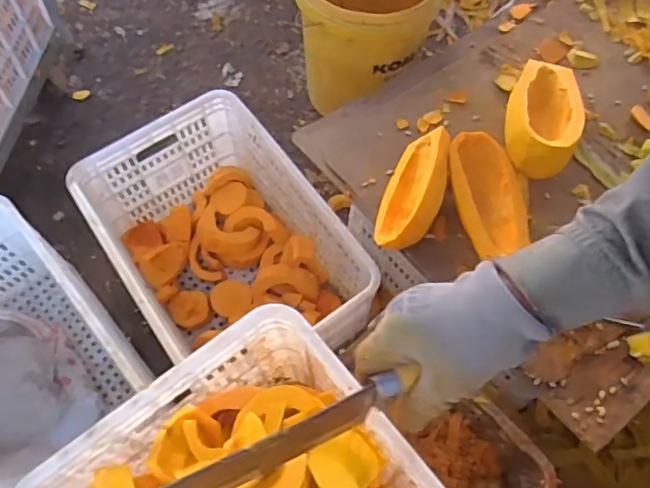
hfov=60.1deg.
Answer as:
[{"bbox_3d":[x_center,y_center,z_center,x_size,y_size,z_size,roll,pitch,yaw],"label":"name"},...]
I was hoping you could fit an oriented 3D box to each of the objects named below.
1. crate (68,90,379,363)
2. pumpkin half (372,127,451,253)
[{"bbox_3d":[-0.188,0.036,1.123,0.355,0.316,0.534,-32,68,-15],"label":"crate"},{"bbox_3d":[0.149,-0.091,0.934,0.097,0.088,0.232,14,64,6],"label":"pumpkin half"}]

